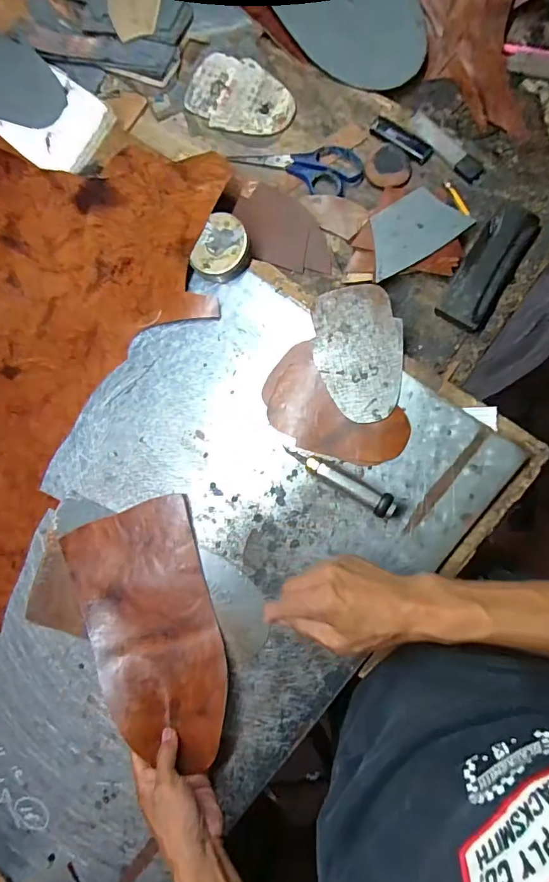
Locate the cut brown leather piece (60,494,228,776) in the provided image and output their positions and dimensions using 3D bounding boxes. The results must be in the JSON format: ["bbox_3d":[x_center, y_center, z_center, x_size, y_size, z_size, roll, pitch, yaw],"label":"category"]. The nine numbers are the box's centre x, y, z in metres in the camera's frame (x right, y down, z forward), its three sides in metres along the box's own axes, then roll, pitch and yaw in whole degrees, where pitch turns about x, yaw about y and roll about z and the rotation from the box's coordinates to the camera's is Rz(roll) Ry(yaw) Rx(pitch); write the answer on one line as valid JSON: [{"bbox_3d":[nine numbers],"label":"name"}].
[{"bbox_3d":[-0.147,0.218,0.492,0.156,0.046,0.274,-18,85,6],"label":"cut brown leather piece"}]

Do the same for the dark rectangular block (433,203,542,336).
[{"bbox_3d":[0.250,-0.202,0.493,0.056,0.016,0.150,31,91,8],"label":"dark rectangular block"}]

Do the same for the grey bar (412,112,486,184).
[{"bbox_3d":[0.209,-0.360,0.520,0.026,0.007,0.112,-40,83,4],"label":"grey bar"}]

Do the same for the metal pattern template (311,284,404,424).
[{"bbox_3d":[0.095,-0.102,0.488,0.097,0.004,0.157,-2,81,10],"label":"metal pattern template"}]

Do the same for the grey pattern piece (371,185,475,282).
[{"bbox_3d":[0.162,-0.248,0.499,0.118,0.007,0.072,-29,87,3],"label":"grey pattern piece"}]

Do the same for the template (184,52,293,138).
[{"bbox_3d":[-0.045,-0.463,0.572,0.153,0.004,0.094,18,93,11],"label":"template"}]

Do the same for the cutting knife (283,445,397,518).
[{"bbox_3d":[0.070,0.042,0.470,0.135,0.018,0.023,30,91,21],"label":"cutting knife"}]

